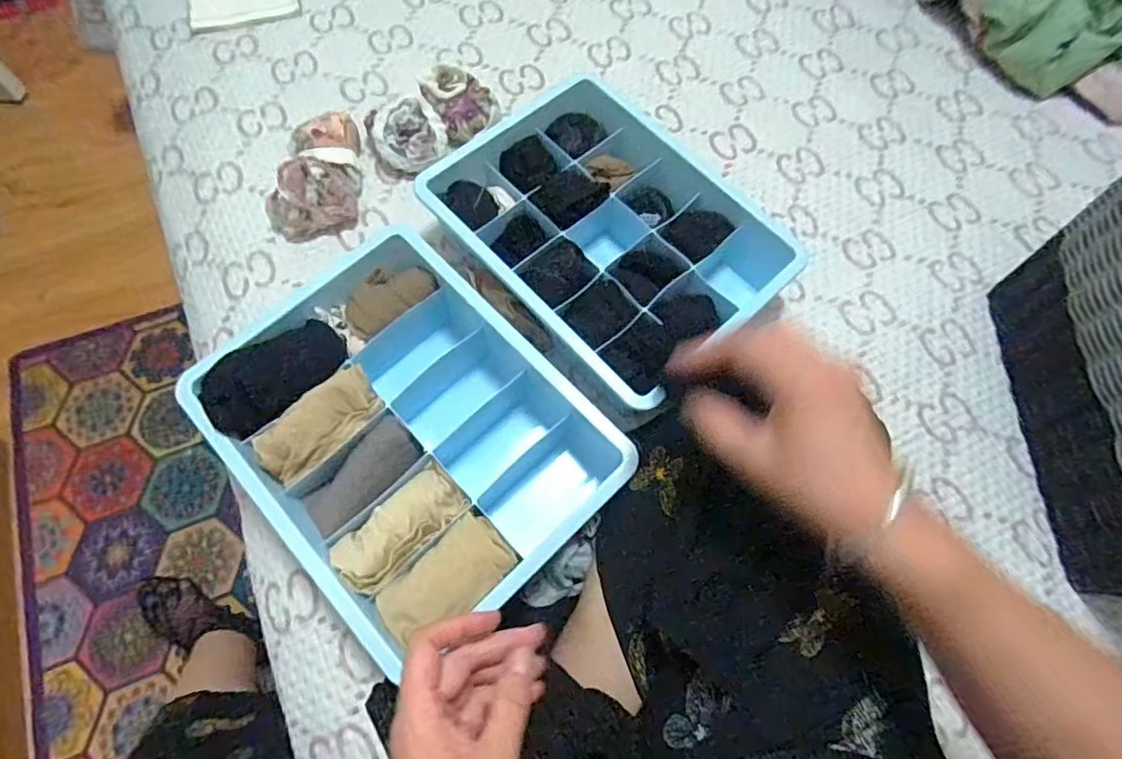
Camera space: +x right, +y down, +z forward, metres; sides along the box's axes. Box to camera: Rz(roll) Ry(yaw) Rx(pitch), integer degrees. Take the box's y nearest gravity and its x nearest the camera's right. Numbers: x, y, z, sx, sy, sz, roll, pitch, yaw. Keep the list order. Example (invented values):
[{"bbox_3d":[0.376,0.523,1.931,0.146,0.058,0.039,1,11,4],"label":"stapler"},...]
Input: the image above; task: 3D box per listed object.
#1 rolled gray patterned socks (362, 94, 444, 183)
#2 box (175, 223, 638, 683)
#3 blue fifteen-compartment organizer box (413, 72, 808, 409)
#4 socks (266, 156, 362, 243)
[{"bbox_3d":[-0.166,-0.260,0.617,0.083,0.043,0.077,-14,69,-8],"label":"rolled gray patterned socks"},{"bbox_3d":[-0.126,0.046,0.479,0.230,0.078,0.300,-41,75,-16],"label":"box"},{"bbox_3d":[0.044,-0.140,0.559,0.235,0.073,0.304,-40,75,-16],"label":"blue fifteen-compartment organizer box"},{"bbox_3d":[-0.254,-0.186,0.579,0.096,0.055,0.068,-13,69,-8],"label":"socks"}]

